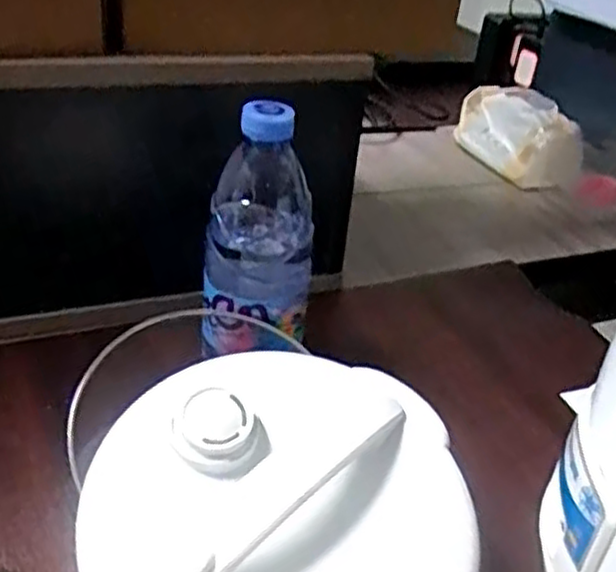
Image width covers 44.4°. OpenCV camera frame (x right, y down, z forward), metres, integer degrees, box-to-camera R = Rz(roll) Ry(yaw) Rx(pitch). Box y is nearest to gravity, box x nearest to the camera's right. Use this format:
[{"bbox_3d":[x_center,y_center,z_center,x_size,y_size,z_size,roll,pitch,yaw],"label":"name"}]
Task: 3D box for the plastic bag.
[{"bbox_3d":[0.272,-0.187,0.952,0.099,0.080,0.159,-6,32,-20],"label":"plastic bag"}]

